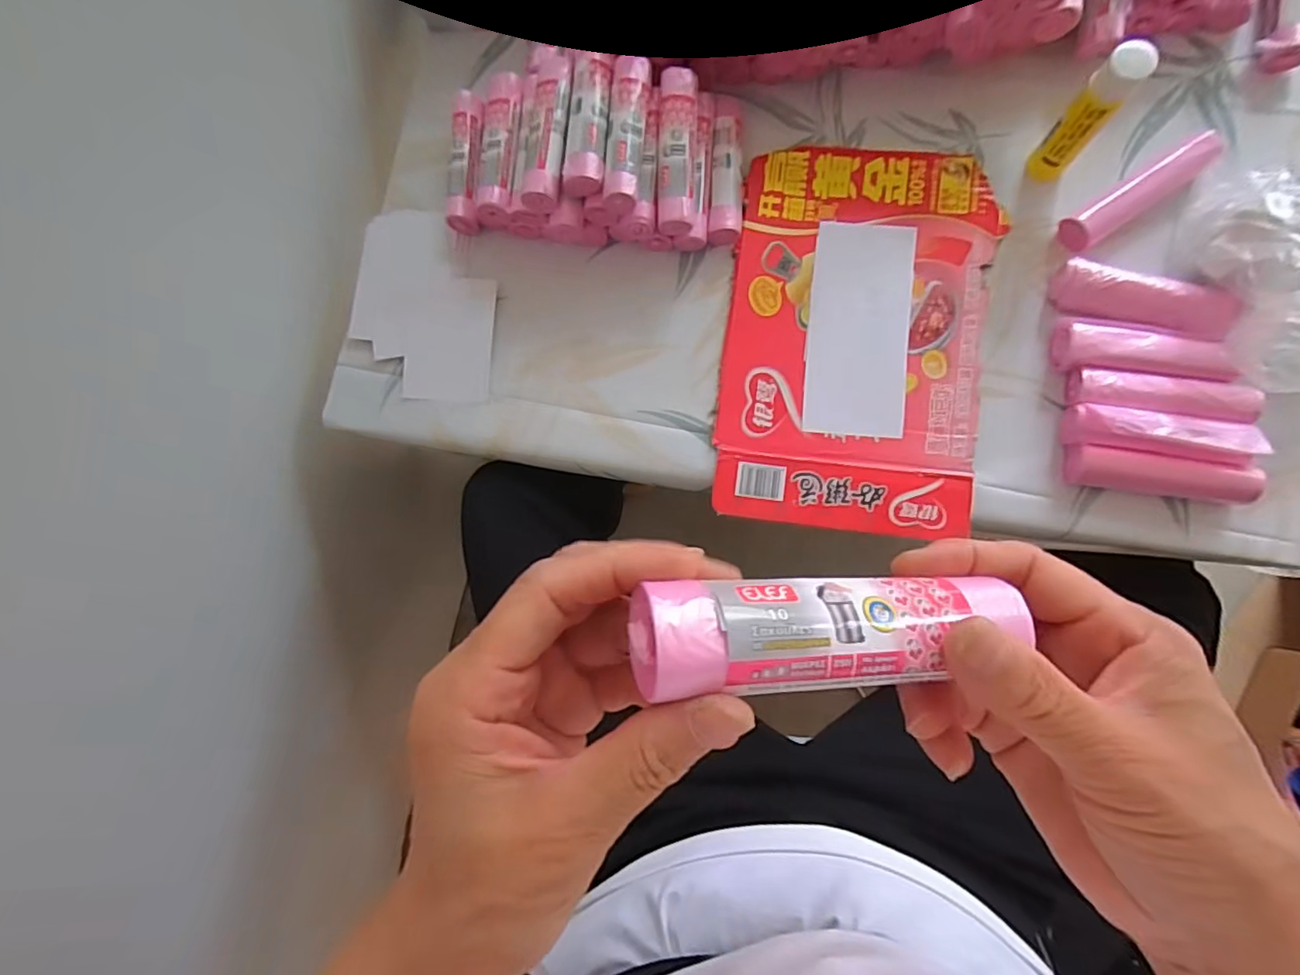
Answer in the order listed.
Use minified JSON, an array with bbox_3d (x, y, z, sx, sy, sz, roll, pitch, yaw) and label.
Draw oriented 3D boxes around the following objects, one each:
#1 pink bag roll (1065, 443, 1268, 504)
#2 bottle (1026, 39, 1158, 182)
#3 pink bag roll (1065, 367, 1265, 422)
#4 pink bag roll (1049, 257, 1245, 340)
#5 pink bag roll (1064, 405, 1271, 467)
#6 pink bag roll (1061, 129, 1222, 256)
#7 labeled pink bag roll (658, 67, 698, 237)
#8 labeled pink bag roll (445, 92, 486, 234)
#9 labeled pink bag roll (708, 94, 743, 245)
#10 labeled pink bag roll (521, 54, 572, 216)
[{"bbox_3d":[0.379,-0.008,0.428,0.117,0.032,0.027,11,86,7],"label":"pink bag roll"},{"bbox_3d":[0.316,-0.268,0.418,0.029,0.103,0.023,38,89,8],"label":"bottle"},{"bbox_3d":[0.381,-0.068,0.429,0.118,0.029,0.035,5,85,6],"label":"pink bag roll"},{"bbox_3d":[0.374,-0.139,0.436,0.119,0.034,0.035,17,87,7],"label":"pink bag roll"},{"bbox_3d":[0.372,-0.037,0.417,0.115,0.042,0.032,9,86,7],"label":"pink bag roll"},{"bbox_3d":[0.377,-0.227,0.445,0.116,0.033,0.028,-33,82,2],"label":"pink bag roll"},{"bbox_3d":[0.022,-0.264,0.452,0.029,0.027,0.119,1,84,7],"label":"labeled pink bag roll"},{"bbox_3d":[-0.158,-0.280,0.495,0.025,0.026,0.117,2,85,6],"label":"labeled pink bag roll"},{"bbox_3d":[0.065,-0.266,0.479,0.026,0.023,0.119,3,85,6],"label":"labeled pink bag roll"},{"bbox_3d":[-0.079,-0.280,0.447,0.029,0.022,0.122,5,84,7],"label":"labeled pink bag roll"}]

